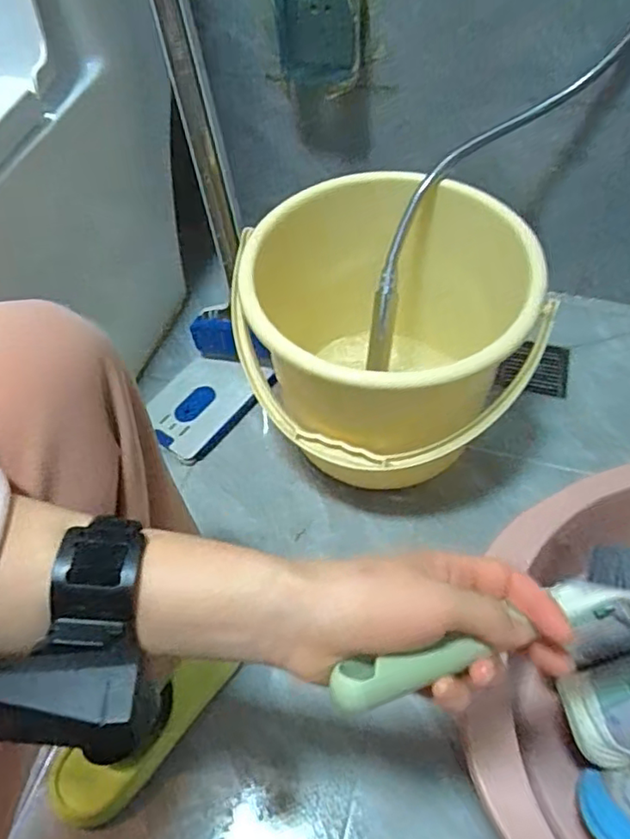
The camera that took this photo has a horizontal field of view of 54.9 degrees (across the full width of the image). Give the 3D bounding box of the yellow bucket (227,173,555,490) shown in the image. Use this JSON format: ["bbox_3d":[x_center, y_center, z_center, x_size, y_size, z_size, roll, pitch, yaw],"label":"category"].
[{"bbox_3d":[0.068,-0.089,0.718,0.300,0.250,0.326,-2,54,3],"label":"yellow bucket"}]

